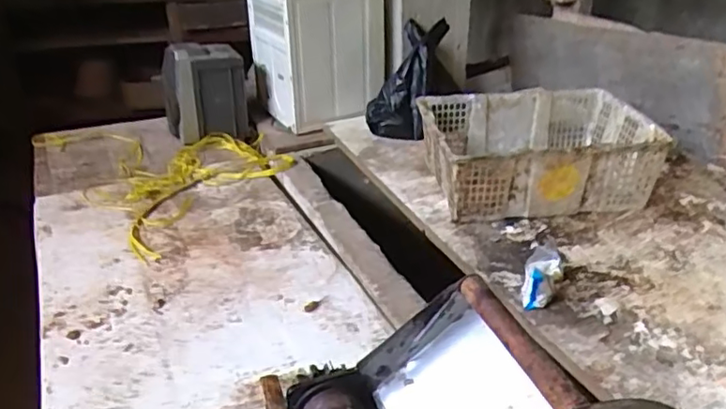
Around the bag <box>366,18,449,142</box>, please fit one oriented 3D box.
[{"bbox_3d":[0.127,-0.347,1.637,0.185,0.355,0.116,13,-13,27],"label":"bag"}]

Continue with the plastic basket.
[{"bbox_3d":[0.382,-0.124,1.371,0.474,0.159,0.352,-5,29,-5],"label":"plastic basket"}]

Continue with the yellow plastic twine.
[{"bbox_3d":[-0.498,-0.108,1.612,0.496,0.053,0.801,-19,31,-35],"label":"yellow plastic twine"}]

